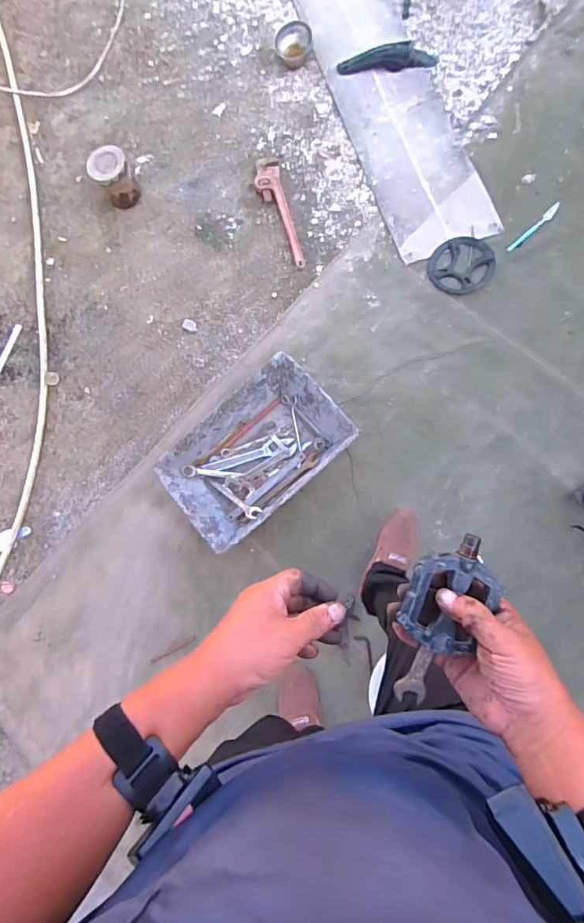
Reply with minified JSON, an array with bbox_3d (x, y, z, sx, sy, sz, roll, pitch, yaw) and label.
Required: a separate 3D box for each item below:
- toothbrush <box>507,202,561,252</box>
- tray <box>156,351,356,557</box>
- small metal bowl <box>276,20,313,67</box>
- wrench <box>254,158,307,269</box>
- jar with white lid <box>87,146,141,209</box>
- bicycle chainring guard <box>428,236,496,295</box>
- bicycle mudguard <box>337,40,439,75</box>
[{"bbox_3d":[0.689,-0.662,1.319,0.194,0.011,0.021,-43,80,0],"label":"toothbrush"},{"bbox_3d":[-0.103,-0.023,1.288,0.488,0.105,0.315,-42,80,0],"label":"tray"},{"bbox_3d":[0.005,-1.316,1.457,0.101,0.074,0.091,40,88,10],"label":"small metal bowl"},{"bbox_3d":[-0.037,-0.771,1.430,0.088,0.030,0.375,-18,81,4],"label":"wrench"},{"bbox_3d":[-0.540,-0.869,1.426,0.110,0.138,0.119,-2,80,9],"label":"jar with white lid"},{"bbox_3d":[0.484,-0.564,1.329,0.175,0.024,0.167,-1,82,6],"label":"bicycle chainring guard"},{"bbox_3d":[0.295,-1.245,1.440,0.296,0.035,0.070,-3,82,6],"label":"bicycle mudguard"}]

